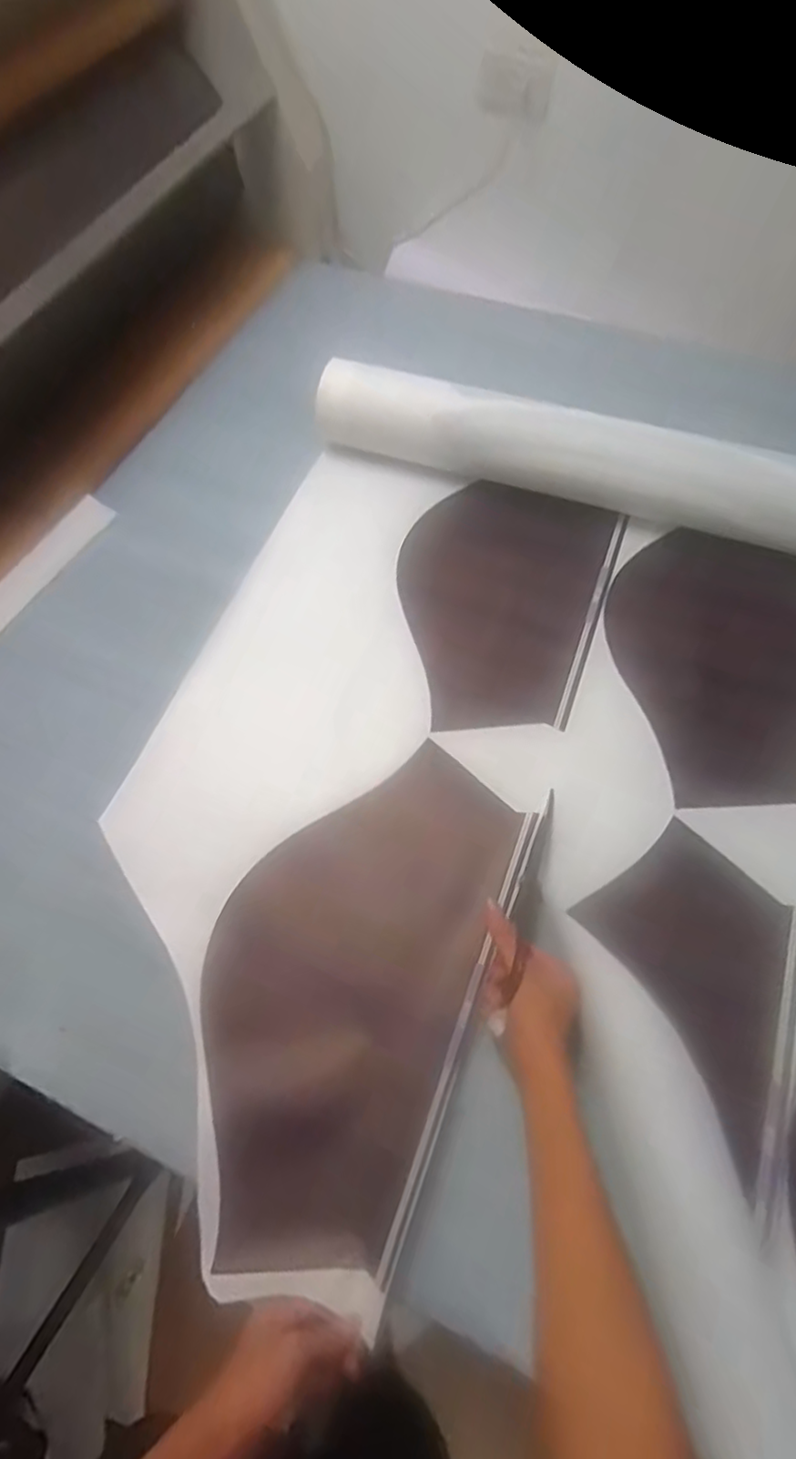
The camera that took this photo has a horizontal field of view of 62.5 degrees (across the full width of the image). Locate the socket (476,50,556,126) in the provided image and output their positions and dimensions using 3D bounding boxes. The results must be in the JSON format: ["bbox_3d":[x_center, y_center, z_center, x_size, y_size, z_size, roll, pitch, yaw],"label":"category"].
[{"bbox_3d":[0.205,-1.118,1.142,0.127,0.079,0.017,16,65,9],"label":"socket"}]

